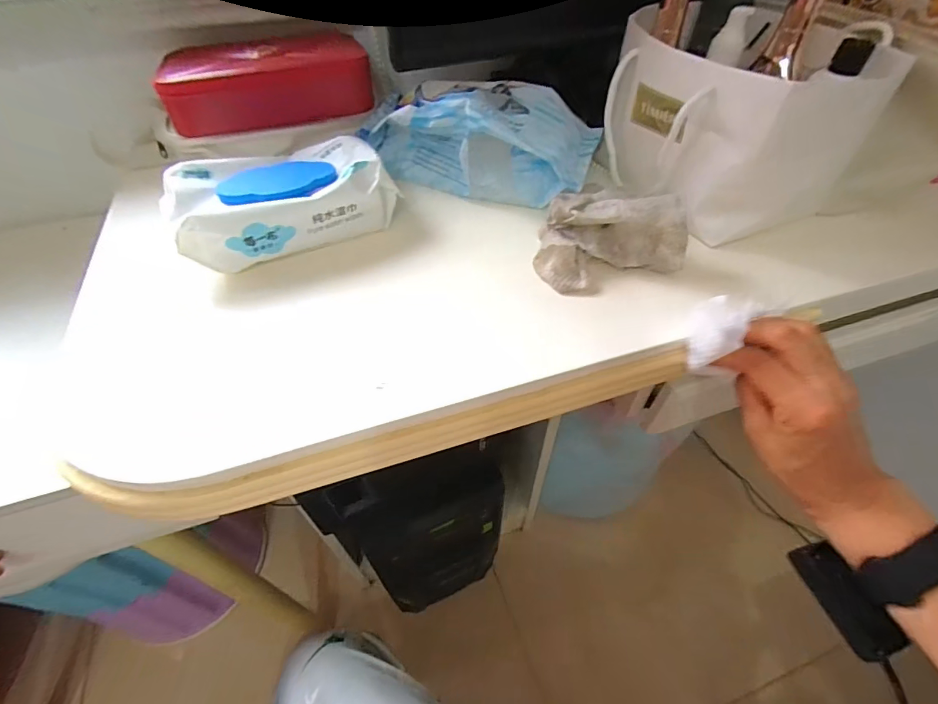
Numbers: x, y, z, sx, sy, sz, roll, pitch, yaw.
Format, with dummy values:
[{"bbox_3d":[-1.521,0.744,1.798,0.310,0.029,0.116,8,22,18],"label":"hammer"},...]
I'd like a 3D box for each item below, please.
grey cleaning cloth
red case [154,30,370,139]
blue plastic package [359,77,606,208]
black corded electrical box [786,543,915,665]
[{"bbox_3d":[0.105,-0.094,0.357,0.106,0.052,0.091,-18,52,-11],"label":"grey cleaning cloth"},{"bbox_3d":[-0.201,-0.271,0.451,0.203,0.070,0.065,-26,54,-17],"label":"red case"},{"bbox_3d":[0.008,-0.216,0.435,0.225,0.078,0.097,12,53,13],"label":"blue plastic package"},{"bbox_3d":[0.256,0.167,0.300,0.015,0.034,0.067,-15,52,-9],"label":"black corded electrical box"}]

